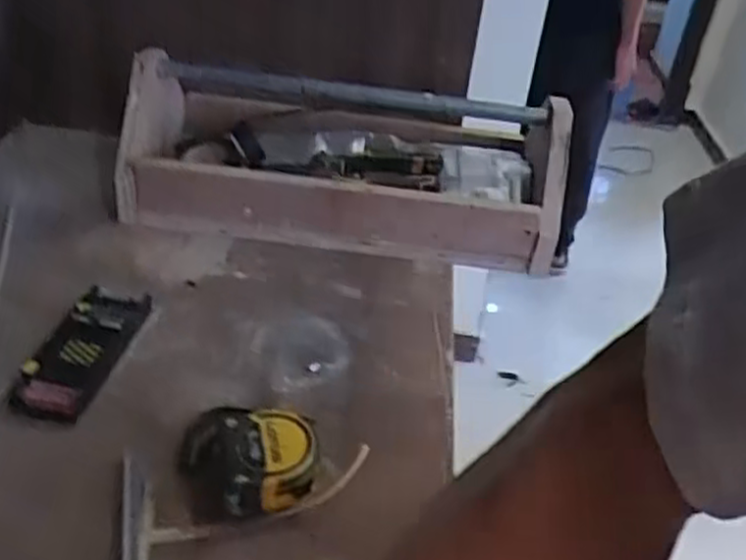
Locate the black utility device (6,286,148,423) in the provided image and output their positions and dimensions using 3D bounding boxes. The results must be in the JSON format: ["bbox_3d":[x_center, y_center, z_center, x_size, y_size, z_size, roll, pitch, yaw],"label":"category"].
[{"bbox_3d":[-0.231,0.057,0.605,0.056,0.030,0.139,10,34,5],"label":"black utility device"}]

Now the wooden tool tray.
[{"bbox_3d":[-0.026,-0.139,0.829,0.445,0.152,0.202,8,34,3],"label":"wooden tool tray"}]

